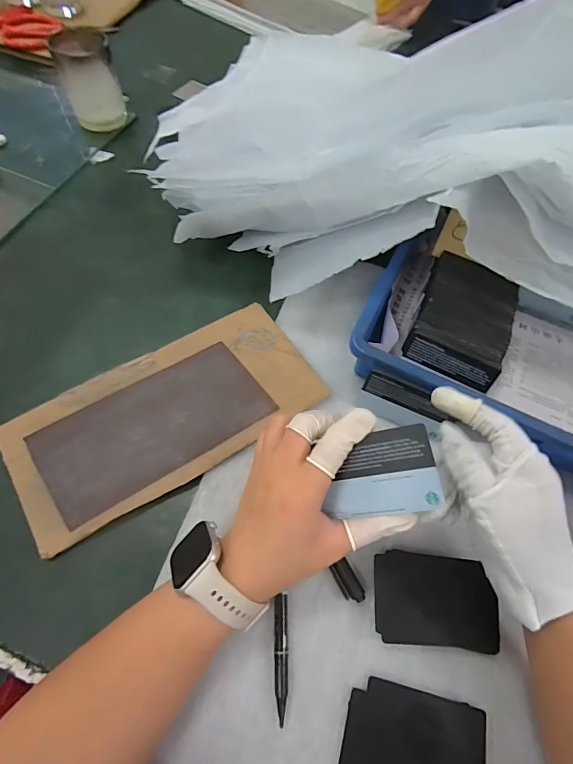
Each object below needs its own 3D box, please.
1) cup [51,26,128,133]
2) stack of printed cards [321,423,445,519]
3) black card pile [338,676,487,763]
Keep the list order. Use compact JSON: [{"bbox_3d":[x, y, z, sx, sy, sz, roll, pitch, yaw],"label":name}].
[{"bbox_3d":[-0.266,-0.411,0.520,0.072,0.092,0.078,-17,65,-12],"label":"cup"},{"bbox_3d":[0.060,0.060,0.252,0.073,0.004,0.053,-15,86,25],"label":"stack of printed cards"},{"bbox_3d":[0.087,0.252,0.263,0.096,0.004,0.065,14,63,4],"label":"black card pile"}]

